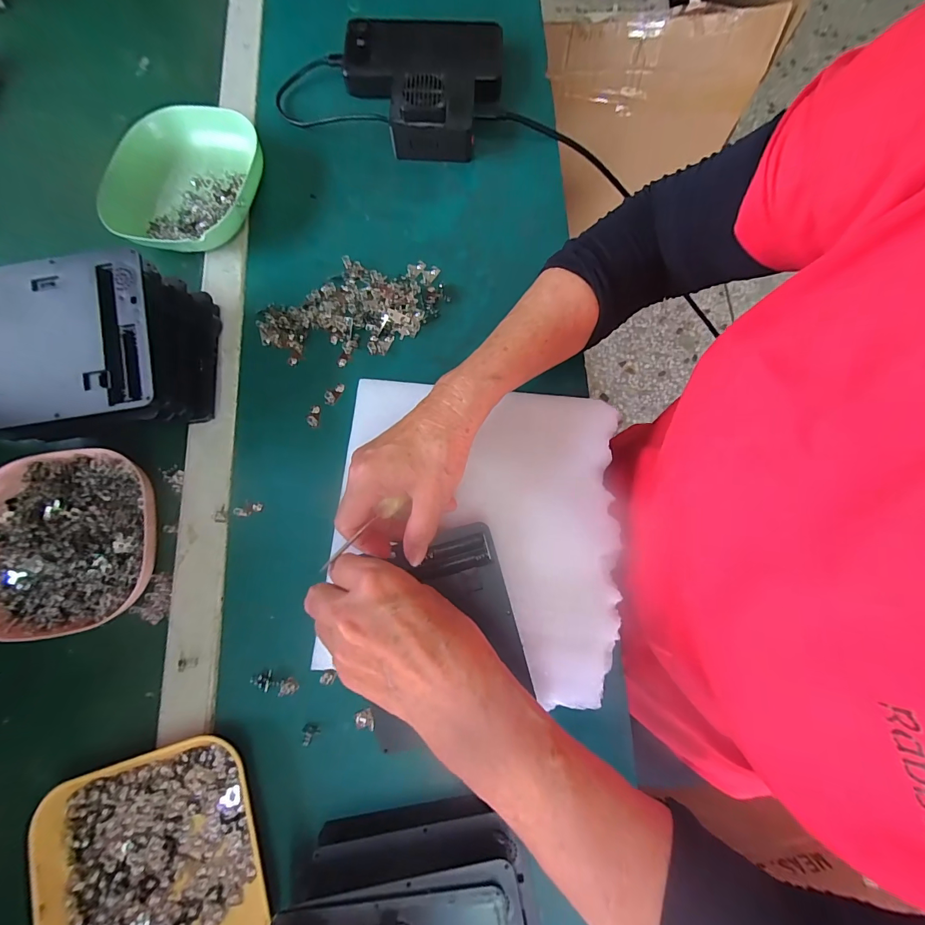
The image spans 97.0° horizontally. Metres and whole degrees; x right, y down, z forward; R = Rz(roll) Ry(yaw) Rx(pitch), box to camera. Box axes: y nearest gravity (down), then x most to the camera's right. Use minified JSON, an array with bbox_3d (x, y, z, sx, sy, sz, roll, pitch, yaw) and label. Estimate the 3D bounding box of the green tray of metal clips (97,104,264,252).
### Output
[{"bbox_3d":[-0.255,-0.259,0.379,0.139,0.033,0.133,13,77,4],"label":"green tray of metal clips"}]

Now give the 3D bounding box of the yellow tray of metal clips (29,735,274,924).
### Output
[{"bbox_3d":[-0.203,0.271,0.270,0.144,0.018,0.144,-18,79,-4],"label":"yellow tray of metal clips"}]

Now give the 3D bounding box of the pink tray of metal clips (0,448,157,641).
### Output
[{"bbox_3d":[-0.312,0.060,0.311,0.135,0.029,0.133,-12,77,-2],"label":"pink tray of metal clips"}]

